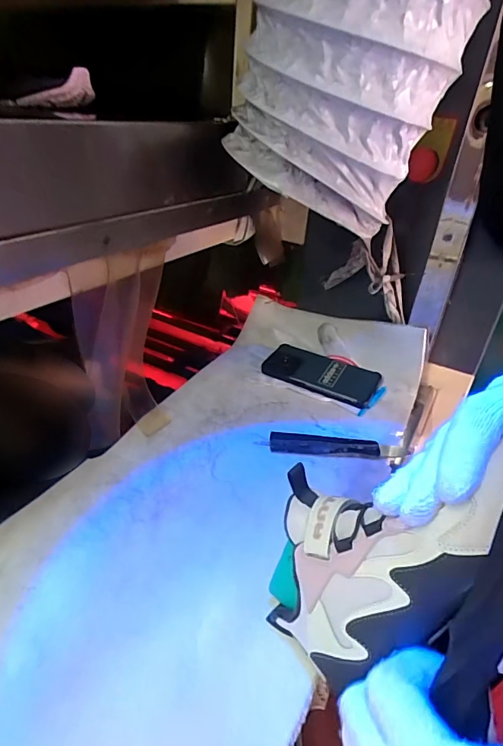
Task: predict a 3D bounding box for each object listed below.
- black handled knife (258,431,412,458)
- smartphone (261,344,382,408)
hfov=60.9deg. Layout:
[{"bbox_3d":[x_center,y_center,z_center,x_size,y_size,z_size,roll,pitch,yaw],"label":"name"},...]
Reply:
[{"bbox_3d":[0.099,0.088,0.514,0.176,0.016,0.025,5,33,-1],"label":"black handled knife"},{"bbox_3d":[0.102,0.000,0.633,0.163,0.014,0.084,19,43,20],"label":"smartphone"}]

